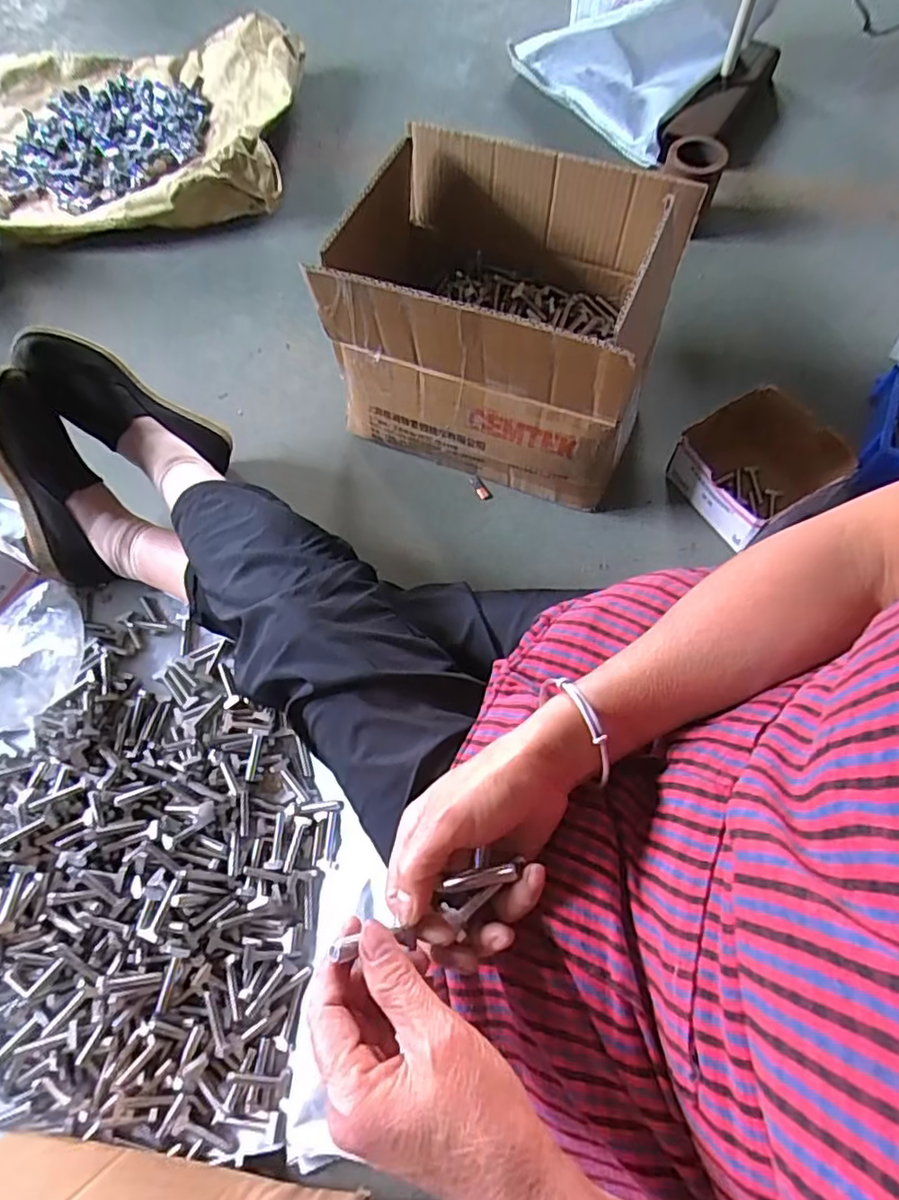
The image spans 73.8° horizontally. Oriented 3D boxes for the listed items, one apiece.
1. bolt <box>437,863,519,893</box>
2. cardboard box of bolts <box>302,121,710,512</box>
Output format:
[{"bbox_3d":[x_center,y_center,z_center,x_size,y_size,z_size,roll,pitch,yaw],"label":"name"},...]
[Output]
[{"bbox_3d":[0.017,0.148,0.319,0.043,0.006,0.009,-24,66,24],"label":"bolt"},{"bbox_3d":[0.057,-0.313,0.695,0.342,0.269,0.249,20,70,11],"label":"cardboard box of bolts"}]

